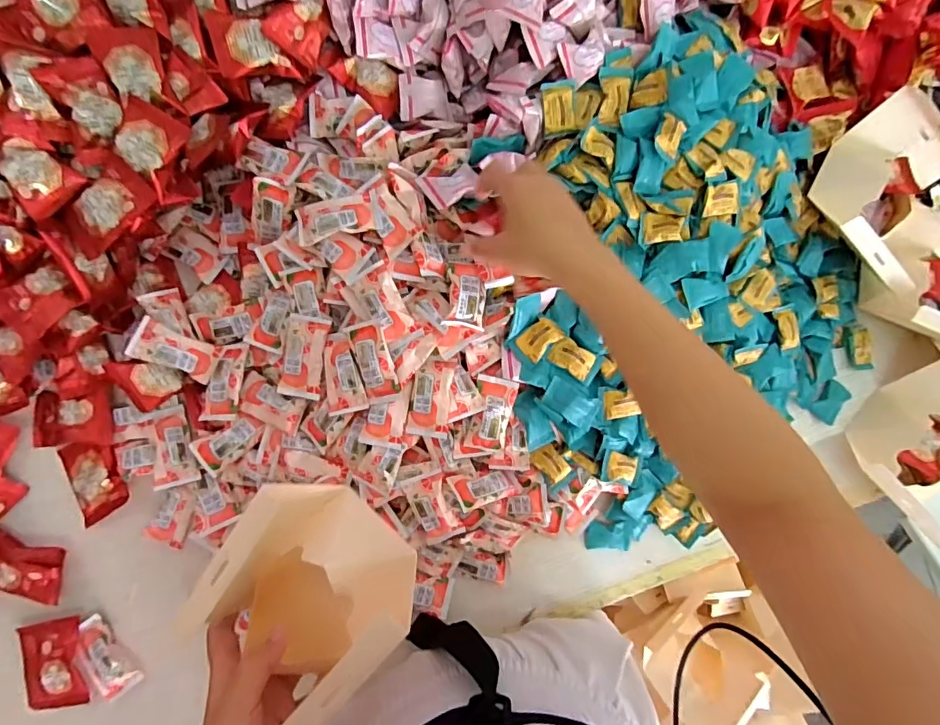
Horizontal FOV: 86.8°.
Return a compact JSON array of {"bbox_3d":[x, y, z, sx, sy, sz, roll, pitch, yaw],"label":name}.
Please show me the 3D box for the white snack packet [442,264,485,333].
[{"bbox_3d":[-0.003,-0.060,0.455,0.035,0.017,0.056,6,84,-7],"label":"white snack packet"}]

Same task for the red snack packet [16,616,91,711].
[{"bbox_3d":[-0.380,0.276,0.453,0.050,0.013,0.077,-11,86,-8],"label":"red snack packet"}]

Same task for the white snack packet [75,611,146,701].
[{"bbox_3d":[-0.338,0.273,0.458,0.029,0.009,0.075,-34,90,-9],"label":"white snack packet"}]

